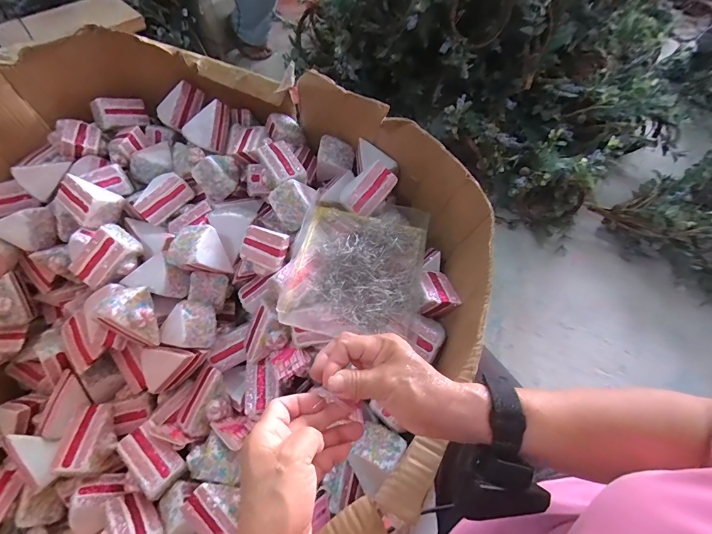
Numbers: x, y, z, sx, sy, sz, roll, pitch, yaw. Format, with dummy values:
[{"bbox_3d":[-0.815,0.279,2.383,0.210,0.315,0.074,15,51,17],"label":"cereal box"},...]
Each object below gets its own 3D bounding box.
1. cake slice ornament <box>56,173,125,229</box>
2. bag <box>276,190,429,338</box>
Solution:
[{"bbox_3d":[-0.421,-0.108,0.579,0.100,0.040,0.071,38,64,16],"label":"cake slice ornament"},{"bbox_3d":[0.004,-0.008,0.501,0.178,0.033,0.206,9,60,1],"label":"bag"}]

